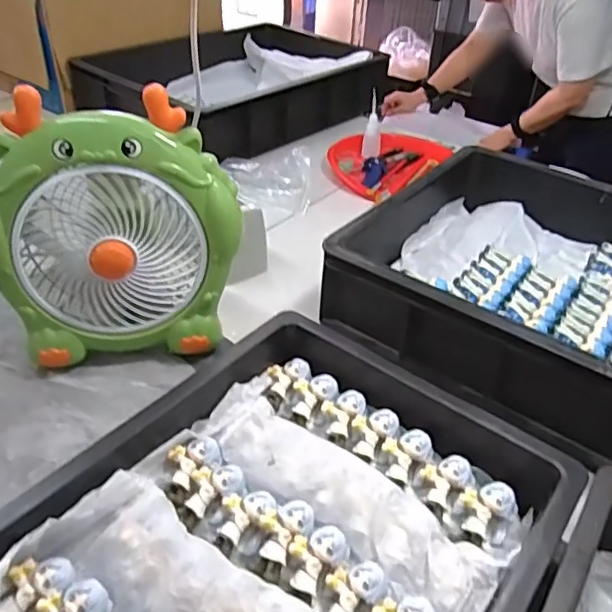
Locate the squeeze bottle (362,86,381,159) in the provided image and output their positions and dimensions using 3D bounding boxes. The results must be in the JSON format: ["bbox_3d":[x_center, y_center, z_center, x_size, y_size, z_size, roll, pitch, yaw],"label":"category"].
[{"bbox_3d":[0.134,-0.360,1.127,0.040,0.127,0.044,1,17,-3],"label":"squeeze bottle"}]

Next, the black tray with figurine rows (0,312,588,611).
[{"bbox_3d":[-0.034,0.200,0.407,0.327,0.080,0.452,27,44,27],"label":"black tray with figurine rows"}]

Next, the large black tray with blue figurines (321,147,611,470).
[{"bbox_3d":[0.352,0.002,0.662,0.579,0.105,0.424,26,43,27],"label":"large black tray with blue figurines"}]

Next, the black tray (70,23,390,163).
[{"bbox_3d":[-0.180,-0.511,1.336,0.527,0.147,0.583,25,43,26],"label":"black tray"}]

